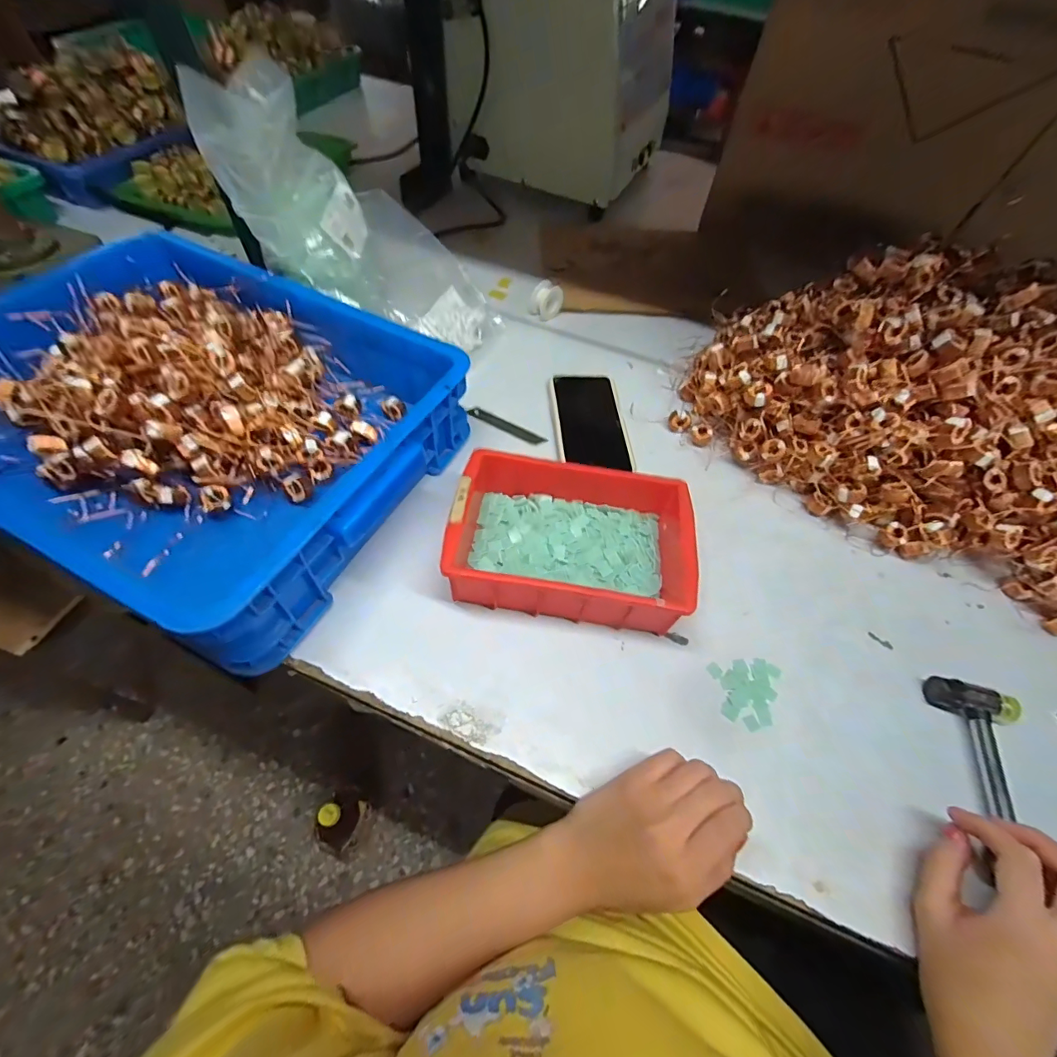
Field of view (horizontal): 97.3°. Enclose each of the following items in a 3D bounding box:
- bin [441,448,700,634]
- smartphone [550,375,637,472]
[{"bbox_3d":[0.036,0.010,0.417,0.200,0.061,0.131,9,56,1],"label":"bin"},{"bbox_3d":[0.071,-0.130,0.543,0.081,0.008,0.157,-1,57,-6],"label":"smartphone"}]

